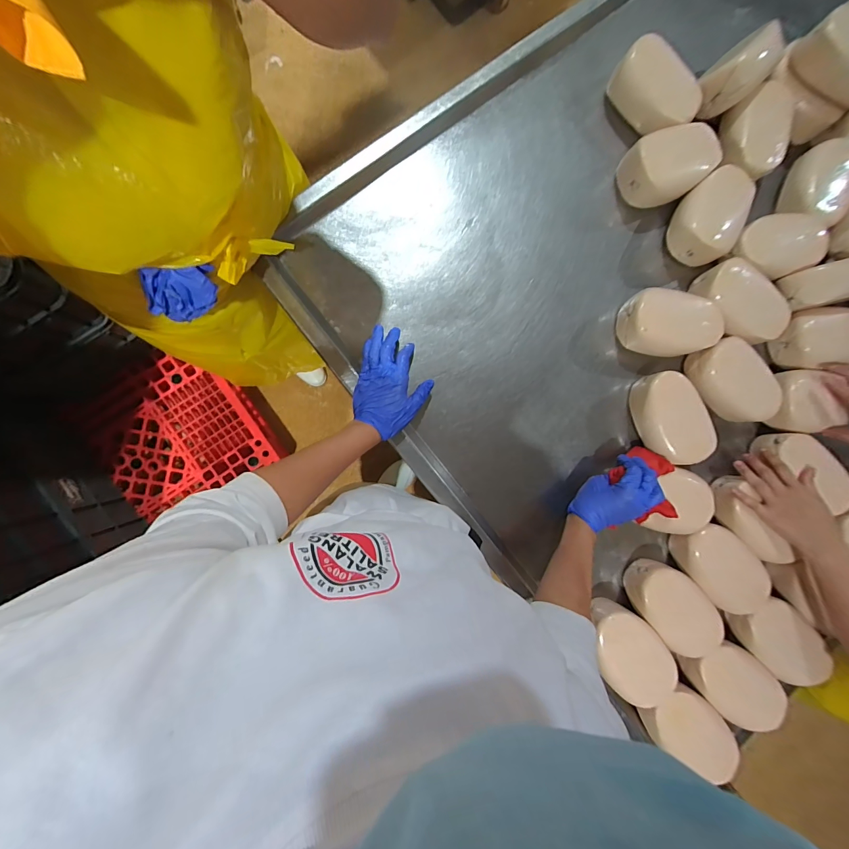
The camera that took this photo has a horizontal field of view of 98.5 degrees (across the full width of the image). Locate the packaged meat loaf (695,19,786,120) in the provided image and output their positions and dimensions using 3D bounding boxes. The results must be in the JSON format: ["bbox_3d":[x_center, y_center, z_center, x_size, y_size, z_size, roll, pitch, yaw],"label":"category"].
[{"bbox_3d":[0.510,-0.565,0.586,0.137,0.062,0.066,-41,93,-5],"label":"packaged meat loaf"}]

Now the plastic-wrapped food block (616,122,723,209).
[{"bbox_3d":[0.400,-0.417,0.604,0.141,0.082,0.090,-10,90,-6],"label":"plastic-wrapped food block"}]

